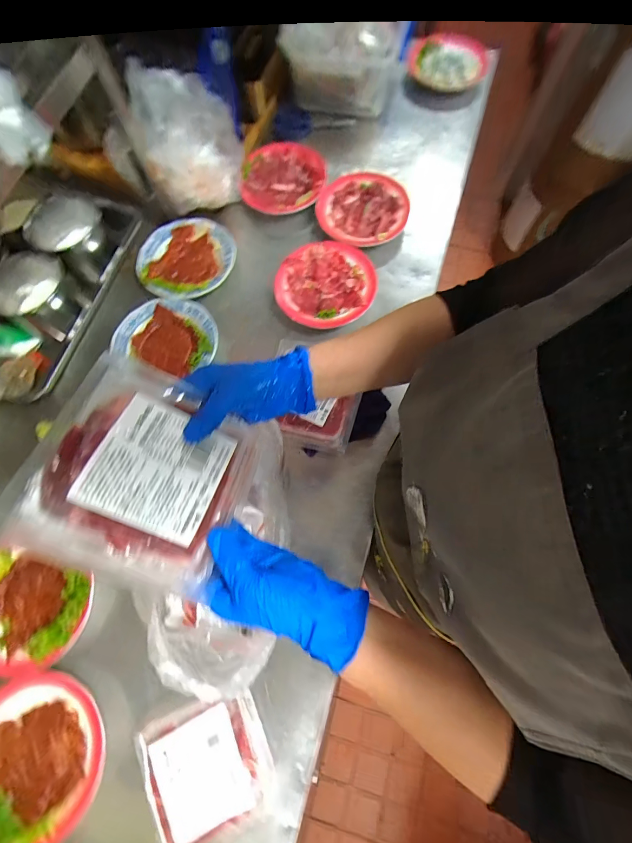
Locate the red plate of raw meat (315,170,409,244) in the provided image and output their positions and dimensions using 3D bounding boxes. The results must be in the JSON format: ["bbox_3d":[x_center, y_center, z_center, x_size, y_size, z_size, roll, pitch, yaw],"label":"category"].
[{"bbox_3d":[0.082,-0.403,0.672,0.160,0.027,0.165,-1,72,2],"label":"red plate of raw meat"}]

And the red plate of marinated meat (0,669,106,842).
[{"bbox_3d":[-0.334,0.393,0.422,0.148,0.035,0.168,-15,72,-2],"label":"red plate of marinated meat"}]

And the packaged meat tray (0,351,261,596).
[{"bbox_3d":[-0.143,0.041,0.311,0.161,0.018,0.162,27,60,-18],"label":"packaged meat tray"}]

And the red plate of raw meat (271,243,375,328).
[{"bbox_3d":[0.015,-0.234,0.615,0.166,0.025,0.158,-1,72,2],"label":"red plate of raw meat"}]

